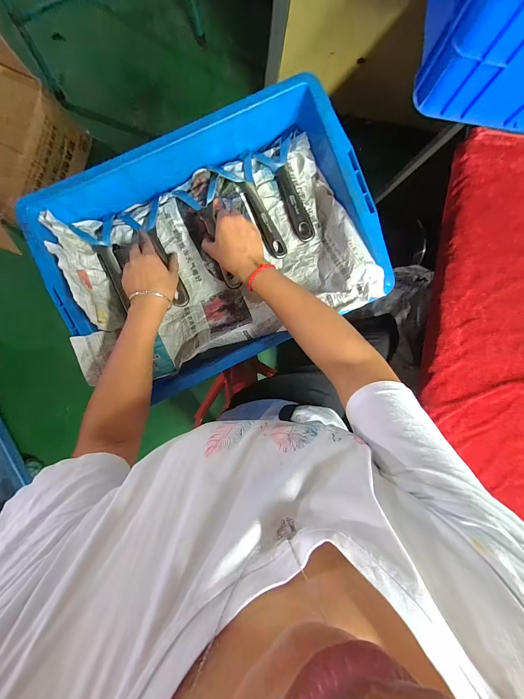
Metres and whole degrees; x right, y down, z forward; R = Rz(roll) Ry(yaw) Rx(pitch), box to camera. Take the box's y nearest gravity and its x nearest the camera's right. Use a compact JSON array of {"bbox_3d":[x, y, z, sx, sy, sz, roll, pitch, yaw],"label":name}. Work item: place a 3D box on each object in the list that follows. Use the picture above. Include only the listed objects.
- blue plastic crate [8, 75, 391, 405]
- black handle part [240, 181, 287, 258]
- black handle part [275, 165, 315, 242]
[{"bbox_3d":[-0.073,-0.159,0.477,0.495,0.099,0.343,-26,96,-1],"label":"blue plastic crate"},{"bbox_3d":[0.001,-0.229,0.505,0.032,0.014,0.143,-30,97,-1],"label":"black handle part"},{"bbox_3d":[0.056,-0.255,0.503,0.028,0.028,0.136,-23,96,-2],"label":"black handle part"}]

